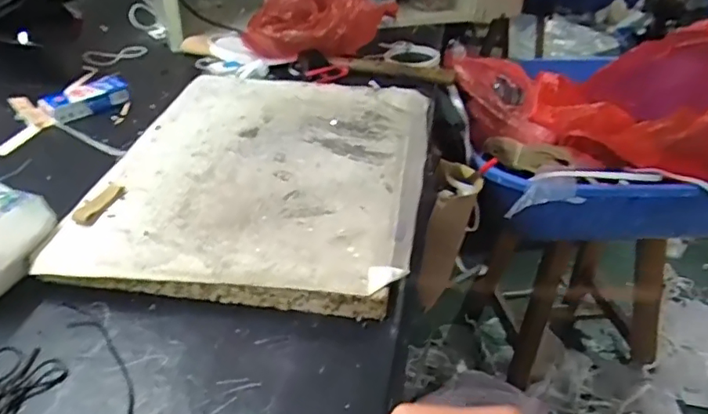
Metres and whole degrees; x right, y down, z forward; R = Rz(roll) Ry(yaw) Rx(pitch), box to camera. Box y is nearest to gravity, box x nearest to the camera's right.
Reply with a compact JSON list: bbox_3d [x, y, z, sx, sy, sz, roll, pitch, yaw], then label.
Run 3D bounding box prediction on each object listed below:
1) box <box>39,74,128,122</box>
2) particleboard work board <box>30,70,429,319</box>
[{"bbox_3d":[-0.350,-0.145,0.747,0.045,0.028,0.106,24,41,27],"label":"box"},{"bbox_3d":[-0.081,-0.057,0.610,0.309,0.031,0.407,5,36,4],"label":"particleboard work board"}]

